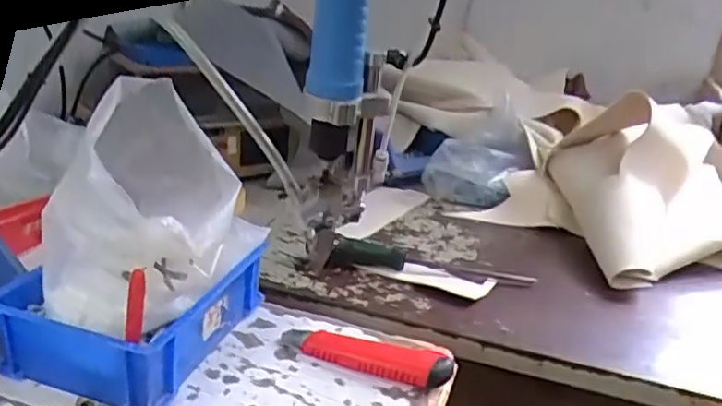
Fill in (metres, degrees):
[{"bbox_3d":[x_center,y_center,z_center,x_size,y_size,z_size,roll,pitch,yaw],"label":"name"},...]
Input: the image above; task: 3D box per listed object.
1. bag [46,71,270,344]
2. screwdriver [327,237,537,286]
[{"bbox_3d":[-0.163,0.002,0.503,0.127,0.155,0.174,10,23,7],"label":"bag"},{"bbox_3d":[0.079,0.063,0.722,0.226,0.031,0.025,6,22,-2],"label":"screwdriver"}]

